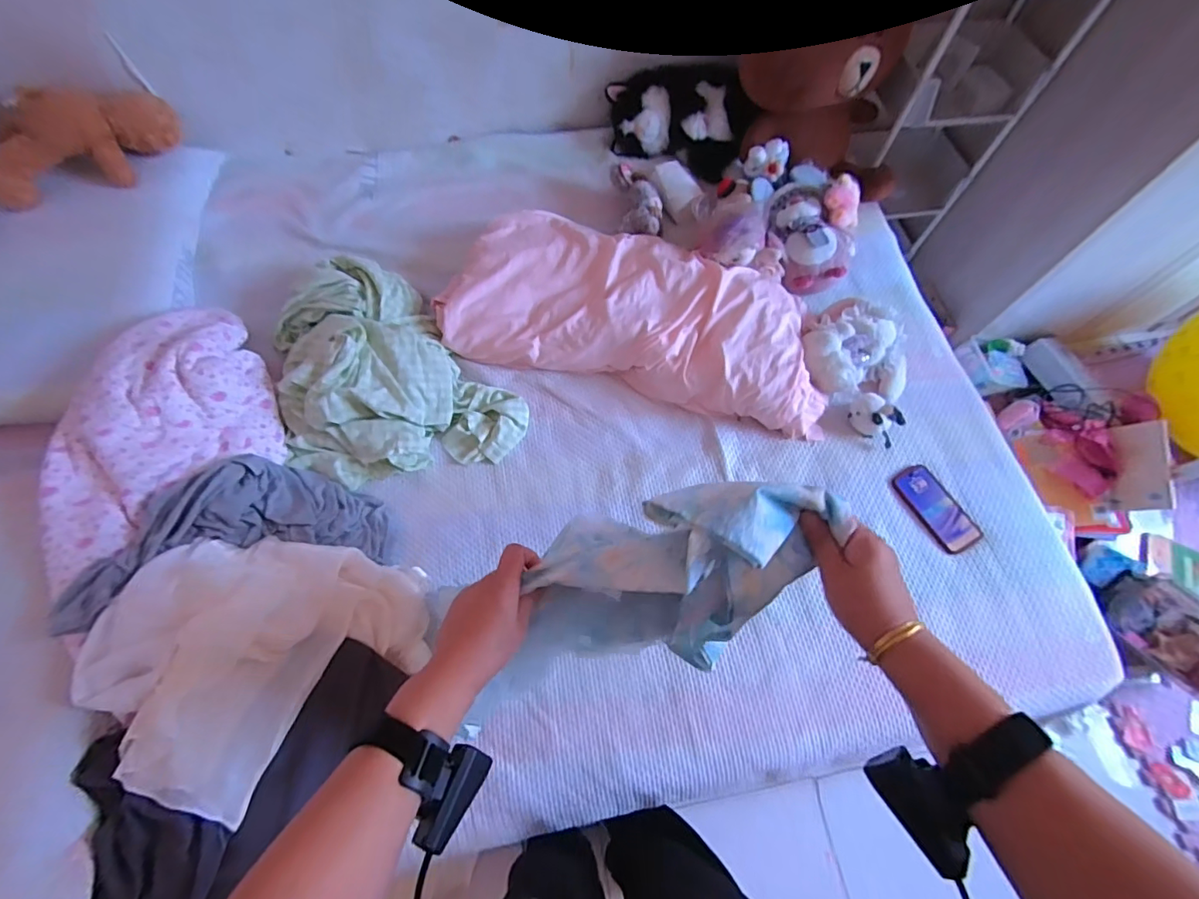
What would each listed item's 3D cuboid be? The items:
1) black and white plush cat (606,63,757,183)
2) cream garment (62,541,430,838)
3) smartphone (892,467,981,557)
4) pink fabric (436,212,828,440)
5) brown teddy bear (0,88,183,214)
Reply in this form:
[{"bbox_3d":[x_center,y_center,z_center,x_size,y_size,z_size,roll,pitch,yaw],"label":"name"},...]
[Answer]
[{"bbox_3d":[0.196,-0.838,1.287,0.353,0.191,0.134,20,65,7],"label":"black and white plush cat"},{"bbox_3d":[-0.518,0.317,0.764,0.412,0.139,0.375,14,65,4],"label":"cream garment"},{"bbox_3d":[0.648,0.112,0.979,0.081,0.017,0.170,-22,67,-12],"label":"smartphone"},{"bbox_3d":[0.084,-0.289,1.077,0.805,0.129,0.349,13,65,4],"label":"pink fabric"},{"bbox_3d":[-1.104,-0.638,1.053,0.370,0.135,0.192,-12,66,-8],"label":"brown teddy bear"}]

